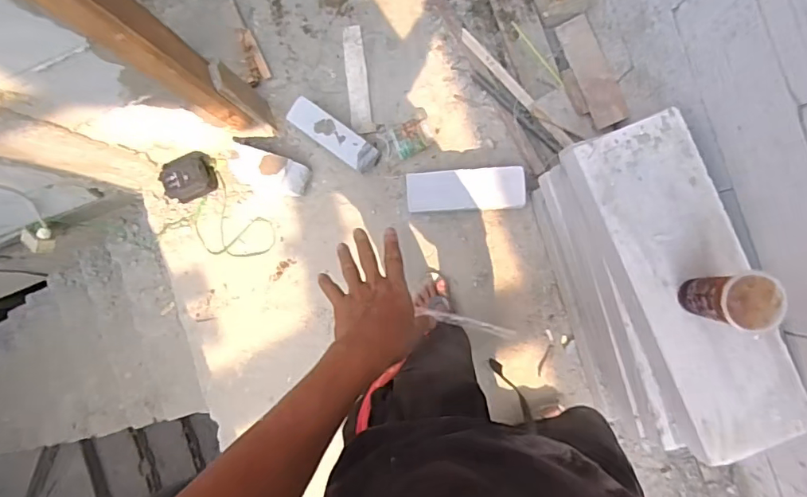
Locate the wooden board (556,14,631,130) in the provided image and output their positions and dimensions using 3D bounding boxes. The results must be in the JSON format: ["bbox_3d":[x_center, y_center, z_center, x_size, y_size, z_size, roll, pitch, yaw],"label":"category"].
[{"bbox_3d":[0.469,-0.441,1.233,0.078,0.010,0.290,-21,81,18],"label":"wooden board"}]

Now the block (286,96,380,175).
[{"bbox_3d":[-0.181,-0.294,1.312,0.247,0.109,0.079,35,92,5],"label":"block"}]

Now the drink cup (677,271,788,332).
[{"bbox_3d":[0.499,0.076,0.772,0.094,0.157,0.080,5,89,5],"label":"drink cup"}]

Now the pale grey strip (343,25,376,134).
[{"bbox_3d":[-0.128,-0.465,1.369,0.061,0.012,0.297,-9,88,4],"label":"pale grey strip"}]

